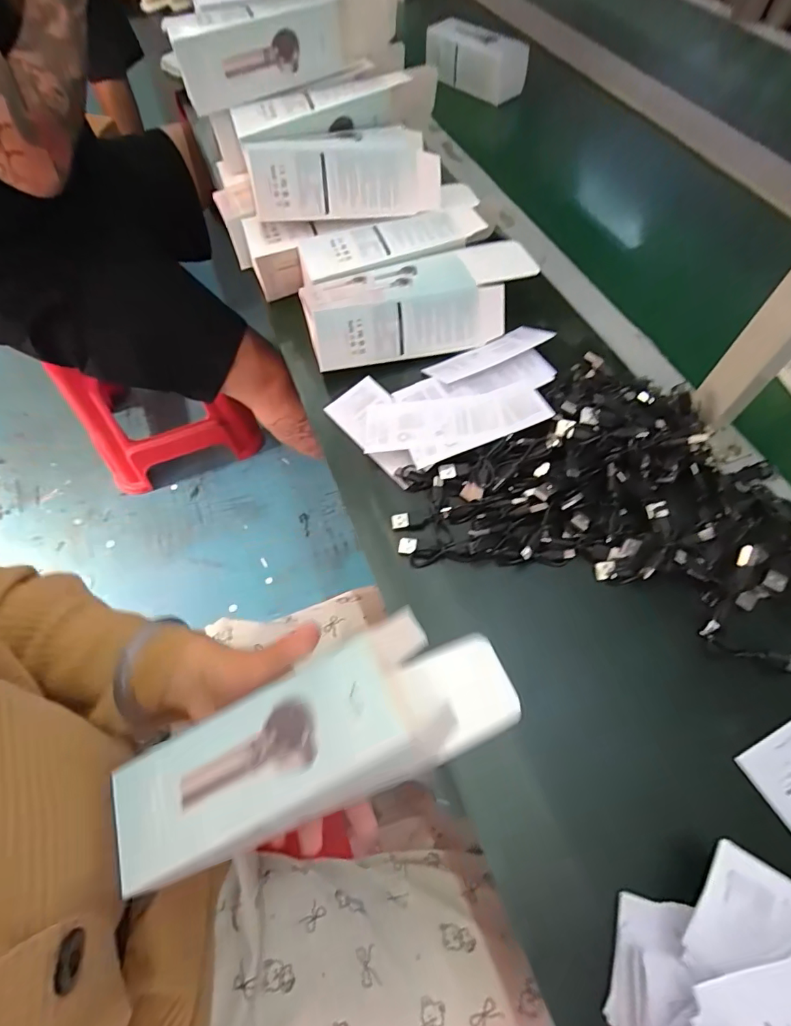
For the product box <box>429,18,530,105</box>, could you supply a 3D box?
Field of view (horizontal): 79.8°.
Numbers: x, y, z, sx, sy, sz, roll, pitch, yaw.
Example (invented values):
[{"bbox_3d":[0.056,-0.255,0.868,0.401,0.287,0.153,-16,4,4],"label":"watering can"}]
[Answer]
[{"bbox_3d":[0.127,-0.730,0.765,0.178,0.066,0.061,36,67,18],"label":"product box"}]

